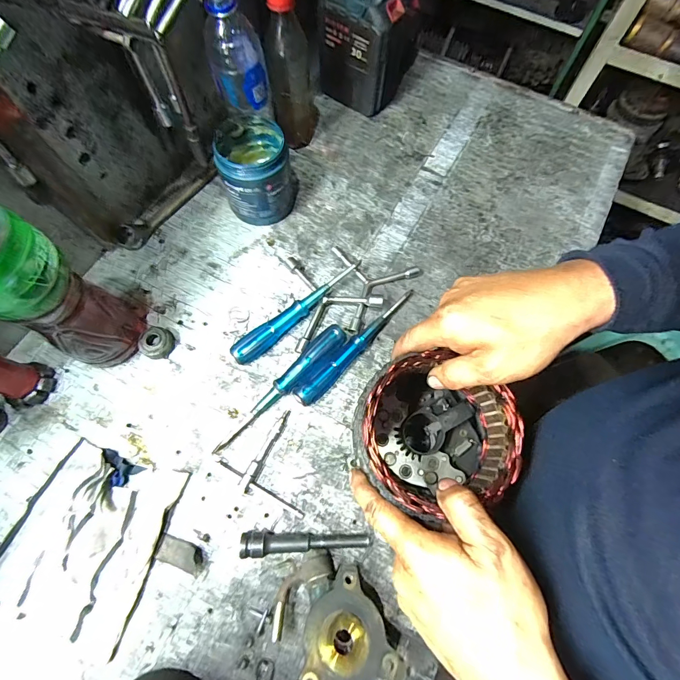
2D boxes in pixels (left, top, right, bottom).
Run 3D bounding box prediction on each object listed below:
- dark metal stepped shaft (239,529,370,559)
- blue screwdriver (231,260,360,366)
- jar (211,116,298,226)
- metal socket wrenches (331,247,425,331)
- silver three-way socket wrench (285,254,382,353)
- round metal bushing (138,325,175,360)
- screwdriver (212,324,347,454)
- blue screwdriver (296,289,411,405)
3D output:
[{"bbox_3d":[-0.035,0.204,0.367,0.126,0.020,0.021,-1,69,-2],"label":"dark metal stepped shaft"},{"bbox_3d":[-0.051,-0.035,0.452,0.190,0.028,0.027,-40,75,-15],"label":"blue screwdriver"},{"bbox_3d":[-0.107,-0.221,0.484,0.090,0.101,0.092,1,69,-2],"label":"jar"},{"bbox_3d":[0.039,-0.058,0.468,0.121,0.015,0.113,12,69,3],"label":"metal socket wrenches"},{"bbox_3d":[-0.030,-0.064,0.465,0.121,0.022,0.125,-30,73,-12],"label":"silver three-way socket wrench"},{"bbox_3d":[-0.220,0.003,0.437,0.035,0.018,0.038,1,69,-2],"label":"round metal bushing"},{"bbox_3d":[-0.064,0.057,0.418,0.027,0.024,0.193,41,73,12],"label":"screwdriver"},{"bbox_3d":[0.024,0.004,0.442,0.022,0.024,0.201,41,73,13],"label":"blue screwdriver"}]

